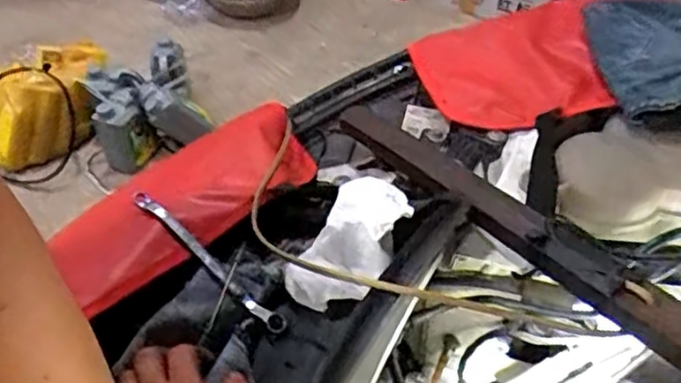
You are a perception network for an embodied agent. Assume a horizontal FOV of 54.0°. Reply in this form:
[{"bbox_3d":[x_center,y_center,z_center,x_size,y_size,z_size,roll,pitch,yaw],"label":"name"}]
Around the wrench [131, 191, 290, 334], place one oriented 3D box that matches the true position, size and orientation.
[{"bbox_3d":[-0.104,0.052,0.524,0.170,0.012,0.013,40,56,20],"label":"wrench"}]

